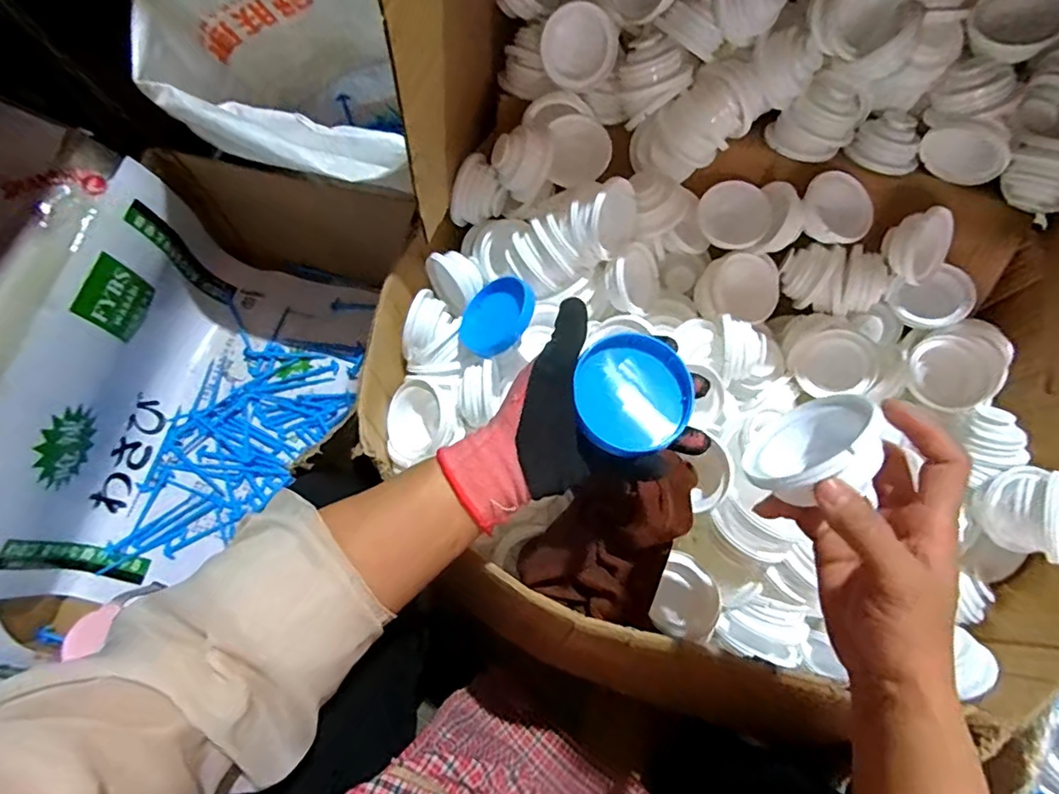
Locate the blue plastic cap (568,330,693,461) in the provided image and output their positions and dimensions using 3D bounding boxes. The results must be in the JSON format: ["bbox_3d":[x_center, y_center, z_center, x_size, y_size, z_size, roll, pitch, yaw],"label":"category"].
[{"bbox_3d":[0.070,-0.003,0.362,0.075,0.012,0.080,0,69,-1],"label":"blue plastic cap"}]

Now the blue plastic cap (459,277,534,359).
[{"bbox_3d":[-0.032,-0.077,0.522,0.078,0.012,0.083,-21,52,29],"label":"blue plastic cap"}]

